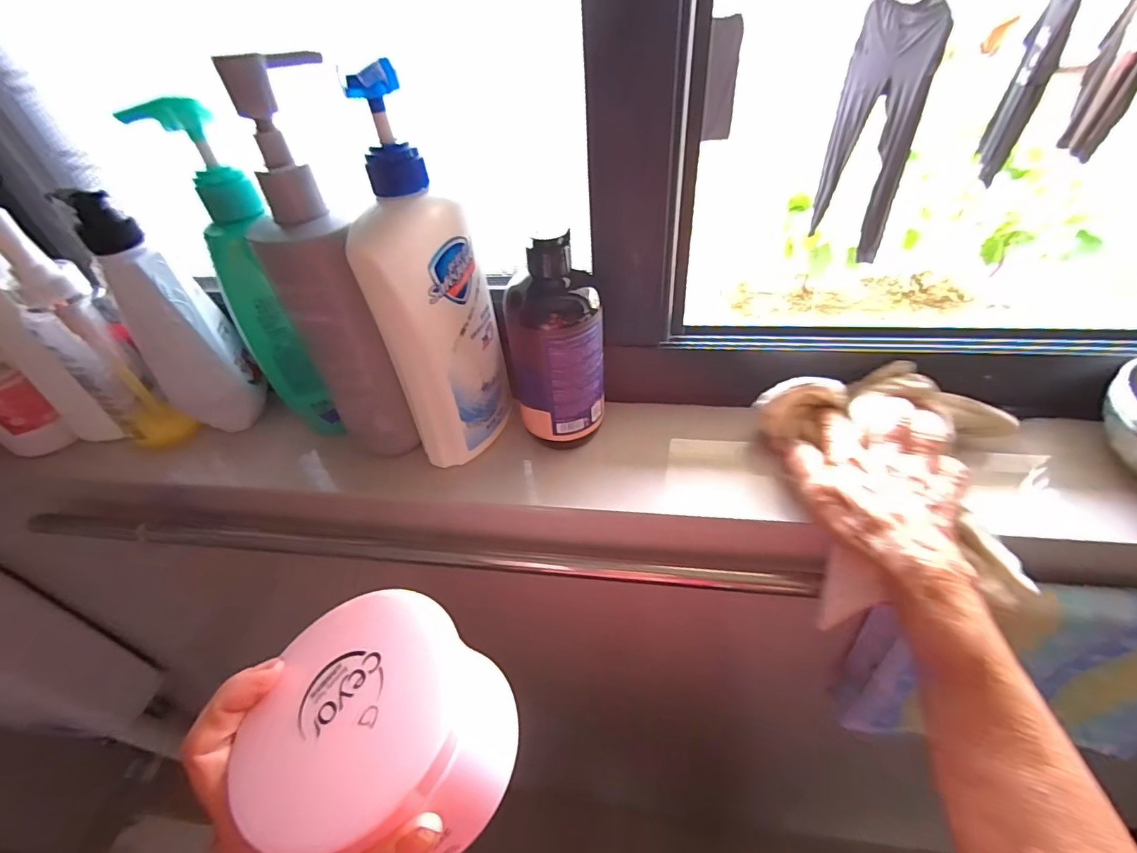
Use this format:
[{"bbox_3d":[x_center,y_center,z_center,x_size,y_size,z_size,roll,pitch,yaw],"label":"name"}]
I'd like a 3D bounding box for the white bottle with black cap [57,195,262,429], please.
[{"bbox_3d":[-0.320,-0.079,0.392,0.070,0.188,0.050,-24,46,-18],"label":"white bottle with black cap"}]

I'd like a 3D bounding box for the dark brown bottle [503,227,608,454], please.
[{"bbox_3d":[-0.006,-0.057,0.363,0.068,0.151,0.051,-33,49,-26],"label":"dark brown bottle"}]

